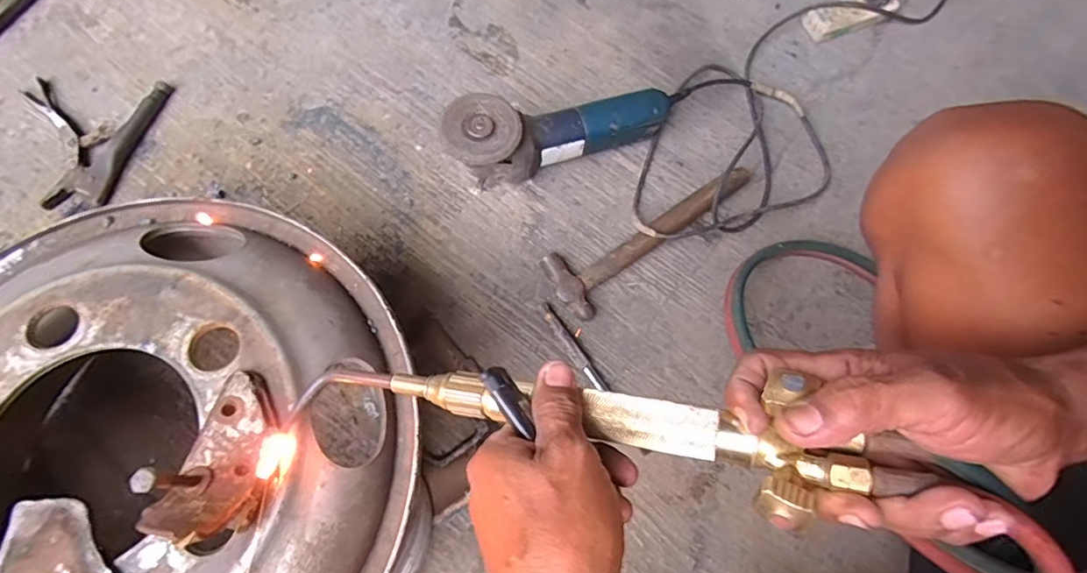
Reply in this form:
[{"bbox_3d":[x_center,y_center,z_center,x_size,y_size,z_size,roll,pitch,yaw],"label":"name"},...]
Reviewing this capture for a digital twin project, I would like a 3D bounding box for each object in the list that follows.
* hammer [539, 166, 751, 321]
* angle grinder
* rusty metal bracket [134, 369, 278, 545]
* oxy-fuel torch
[{"bbox_3d":[0.131,-0.077,0.646,0.295,0.036,0.086,-37,76,-13],"label":"hammer"},{"bbox_3d":[0.019,-0.196,0.645,0.282,0.102,0.088,-22,73,-9],"label":"angle grinder"},{"bbox_3d":[-0.204,0.105,0.336,0.055,0.042,0.097,13,71,2],"label":"rusty metal bracket"},{"bbox_3d":[-0.004,0.072,0.289,0.318,0.038,0.045,5,70,21],"label":"oxy-fuel torch"}]

